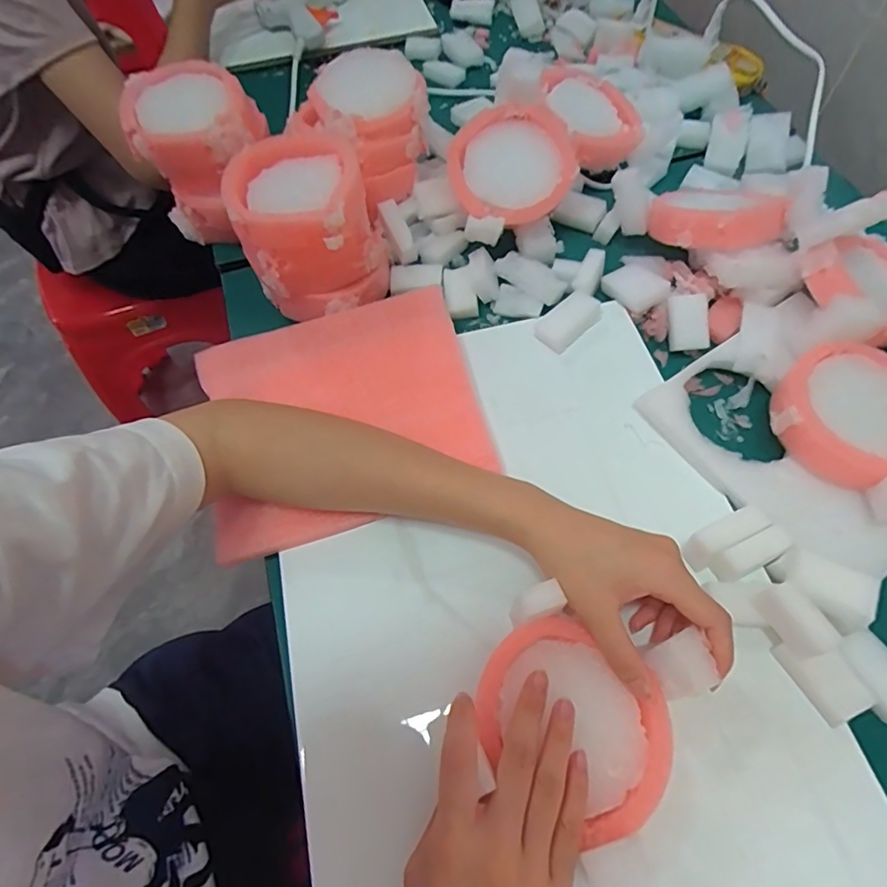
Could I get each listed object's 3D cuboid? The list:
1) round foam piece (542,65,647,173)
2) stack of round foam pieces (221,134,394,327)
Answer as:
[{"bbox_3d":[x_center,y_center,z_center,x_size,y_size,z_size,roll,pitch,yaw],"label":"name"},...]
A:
[{"bbox_3d":[0.132,-0.298,0.497,0.089,0.038,0.089,5,72,-15],"label":"round foam piece"},{"bbox_3d":[-0.103,-0.172,0.414,0.100,0.088,0.116,-15,62,-7],"label":"stack of round foam pieces"}]

